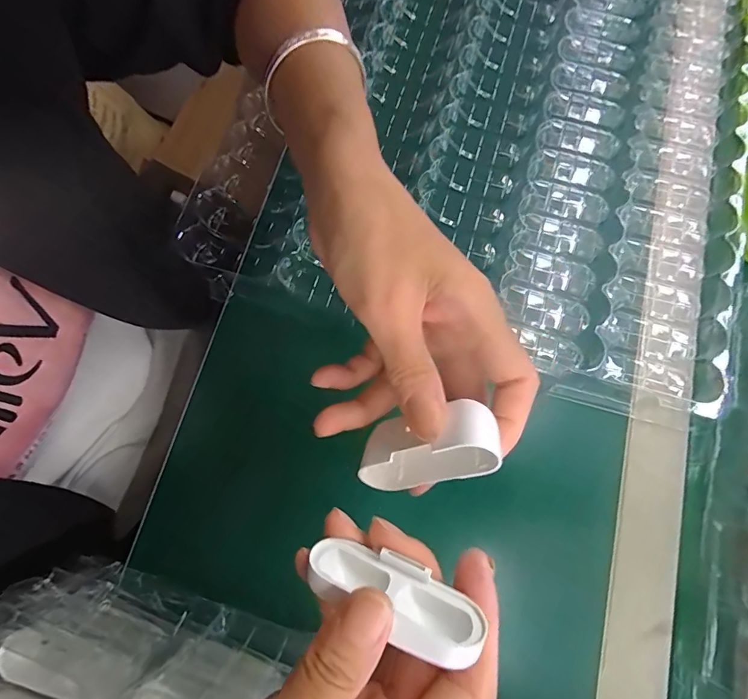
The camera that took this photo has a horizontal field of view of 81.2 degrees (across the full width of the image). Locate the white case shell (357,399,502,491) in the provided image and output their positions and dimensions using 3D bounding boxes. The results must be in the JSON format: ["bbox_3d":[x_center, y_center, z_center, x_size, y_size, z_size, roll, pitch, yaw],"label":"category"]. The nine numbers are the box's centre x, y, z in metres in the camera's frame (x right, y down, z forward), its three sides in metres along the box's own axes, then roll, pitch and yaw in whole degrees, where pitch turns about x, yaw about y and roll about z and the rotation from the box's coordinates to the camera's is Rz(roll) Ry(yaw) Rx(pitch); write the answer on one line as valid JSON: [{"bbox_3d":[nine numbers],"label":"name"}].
[{"bbox_3d":[0.021,0.043,0.189,0.066,0.019,0.030,-25,70,34],"label":"white case shell"}]

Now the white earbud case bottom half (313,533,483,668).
[{"bbox_3d":[0.005,0.087,0.156,0.063,0.018,0.021,19,73,22],"label":"white earbud case bottom half"}]

